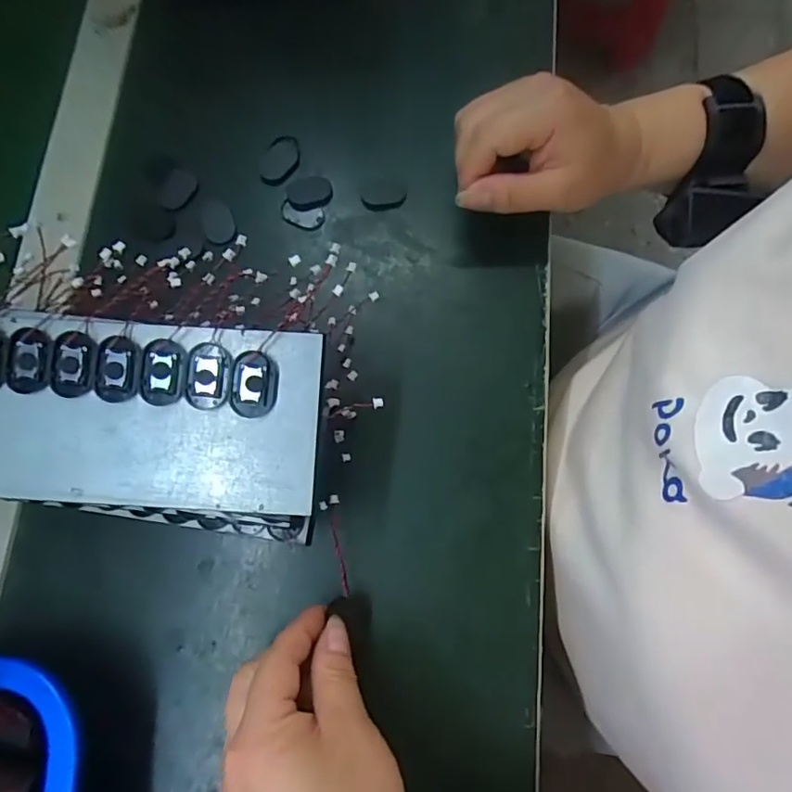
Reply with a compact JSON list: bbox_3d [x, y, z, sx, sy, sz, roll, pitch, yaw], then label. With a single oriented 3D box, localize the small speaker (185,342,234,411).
[{"bbox_3d":[-0.081,-0.009,0.230,0.019,0.004,0.028,3,77,1],"label":"small speaker"}]

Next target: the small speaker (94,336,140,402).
[{"bbox_3d":[-0.121,-0.012,0.232,0.019,0.004,0.028,2,77,0],"label":"small speaker"}]

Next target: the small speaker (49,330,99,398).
[{"bbox_3d":[-0.141,-0.014,0.232,0.020,0.004,0.028,4,77,1],"label":"small speaker"}]

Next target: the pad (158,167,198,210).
[{"bbox_3d":[-0.143,-0.135,0.346,0.020,0.004,0.028,28,78,6],"label":"pad"}]

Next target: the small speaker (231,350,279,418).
[{"bbox_3d":[-0.062,-0.005,0.231,0.019,0.004,0.028,3,77,1],"label":"small speaker"}]

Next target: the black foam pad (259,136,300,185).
[{"bbox_3d":[-0.075,-0.154,0.347,0.021,0.007,0.034,29,78,6],"label":"black foam pad"}]

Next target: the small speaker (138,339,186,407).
[{"bbox_3d":[-0.101,-0.011,0.230,0.020,0.004,0.028,3,77,1],"label":"small speaker"}]

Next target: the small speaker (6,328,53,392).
[{"bbox_3d":[-0.161,-0.016,0.233,0.019,0.004,0.028,-1,77,0],"label":"small speaker"}]

